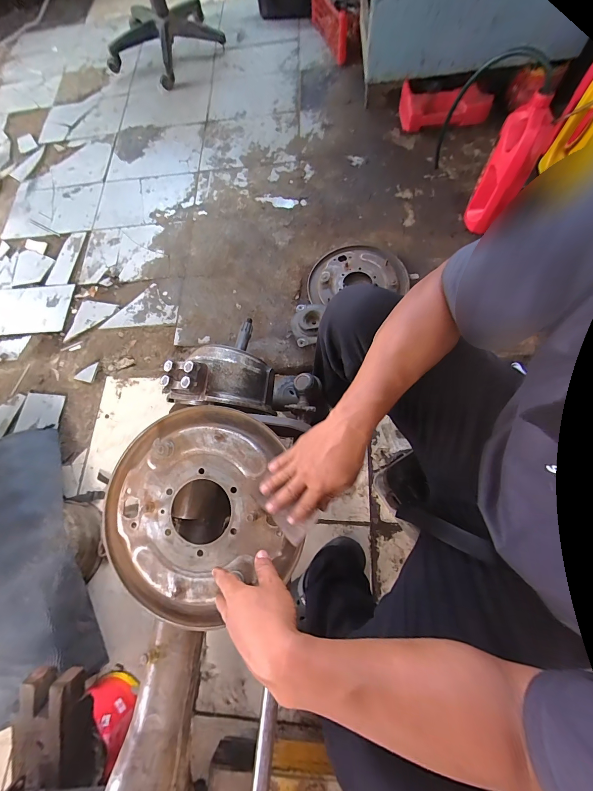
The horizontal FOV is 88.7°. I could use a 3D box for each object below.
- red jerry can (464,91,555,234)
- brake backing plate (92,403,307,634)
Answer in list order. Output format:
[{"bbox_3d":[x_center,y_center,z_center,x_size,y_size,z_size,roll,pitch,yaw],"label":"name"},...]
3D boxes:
[{"bbox_3d":[0.494,-0.523,0.736,0.098,0.287,0.121,30,76,14],"label":"red jerry can"},{"bbox_3d":[-0.156,0.170,0.450,0.300,0.058,0.279,-1,72,2],"label":"brake backing plate"}]

